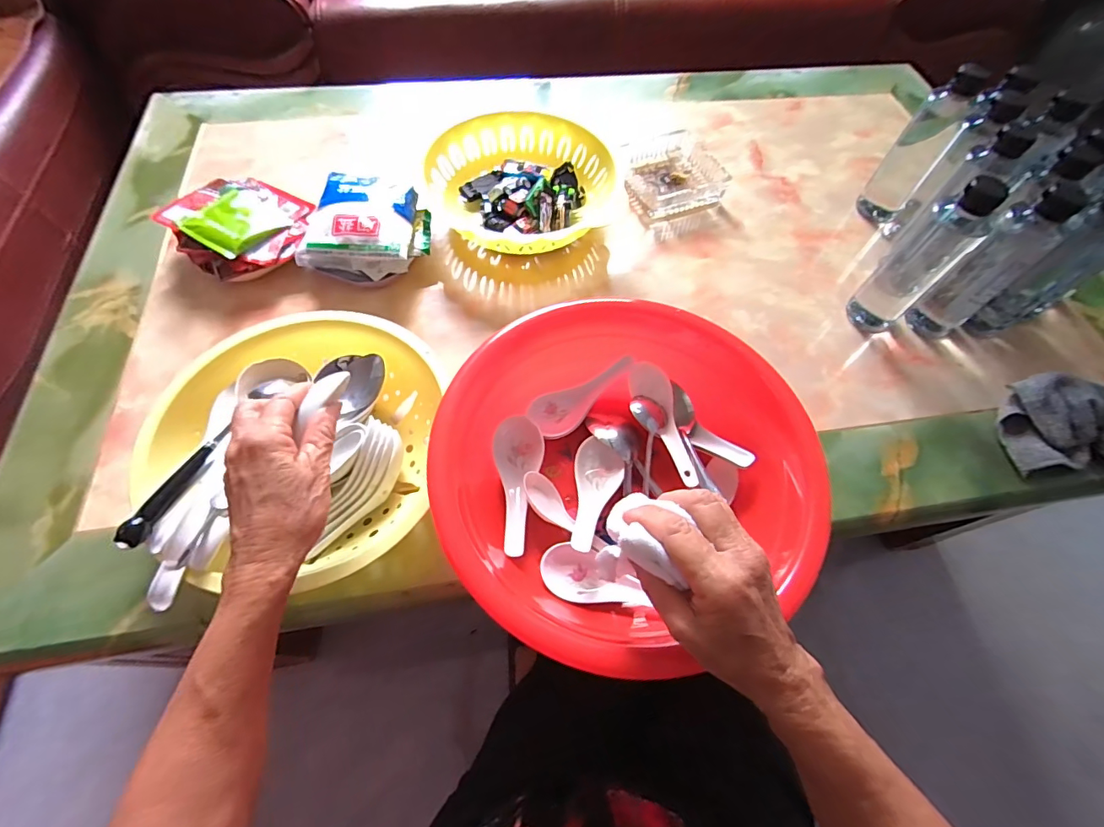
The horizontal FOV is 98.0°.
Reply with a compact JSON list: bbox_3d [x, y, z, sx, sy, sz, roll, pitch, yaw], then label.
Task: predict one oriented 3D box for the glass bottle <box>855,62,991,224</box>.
[{"bbox_3d":[0.442,-0.316,0.585,0.053,0.169,0.042,37,66,16],"label":"glass bottle"}]

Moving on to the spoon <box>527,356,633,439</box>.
[{"bbox_3d":[0.031,-0.019,0.478,0.110,0.027,0.048,-35,68,-3],"label":"spoon"}]

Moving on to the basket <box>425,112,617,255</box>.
[{"bbox_3d":[-0.036,-0.288,0.609,0.217,0.056,0.231,-29,67,-17],"label":"basket"}]

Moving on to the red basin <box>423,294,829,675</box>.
[{"bbox_3d":[0.056,0.047,0.413,0.293,0.098,0.274,1,62,-2],"label":"red basin"}]

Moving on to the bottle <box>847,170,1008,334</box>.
[{"bbox_3d":[0.371,-0.152,0.485,0.054,0.171,0.044,41,67,17],"label":"bottle"}]

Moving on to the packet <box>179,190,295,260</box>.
[{"bbox_3d":[-0.352,-0.221,0.543,0.077,0.024,0.102,28,64,12],"label":"packet"}]

